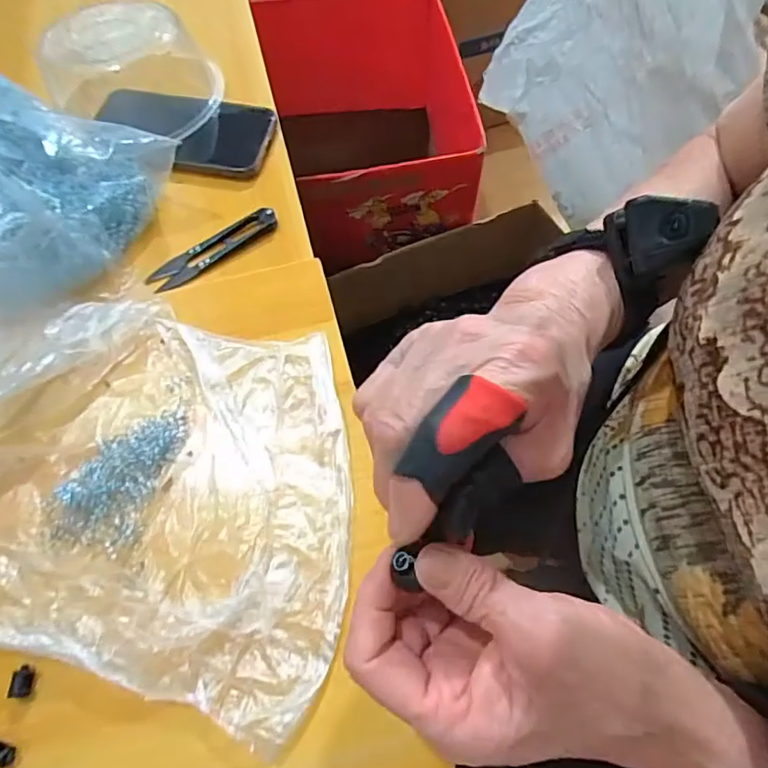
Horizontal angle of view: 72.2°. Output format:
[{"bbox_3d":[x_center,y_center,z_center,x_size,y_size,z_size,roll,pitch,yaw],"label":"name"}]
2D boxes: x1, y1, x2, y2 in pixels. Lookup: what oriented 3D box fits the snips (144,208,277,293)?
[{"bbox_3d":[-0.123,-0.098,0.382,0.100,0.006,0.024,-32,65,-14],"label":"snips"}]

